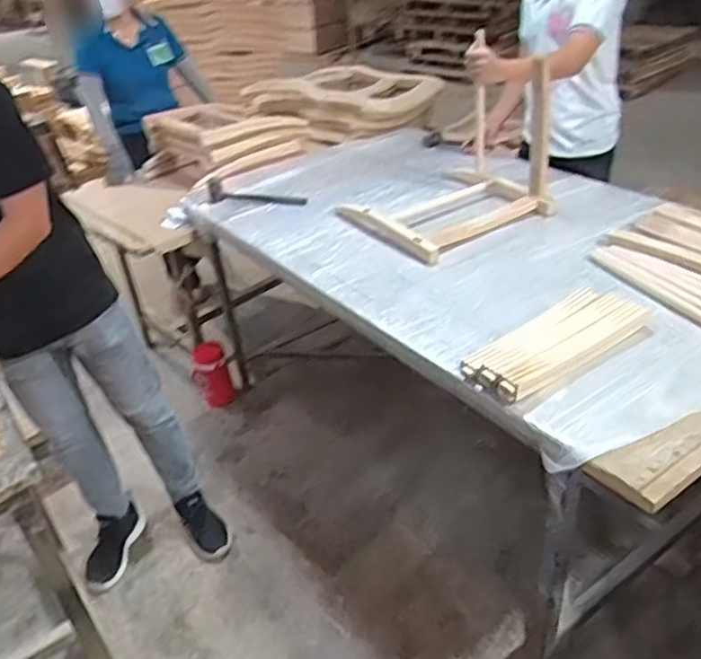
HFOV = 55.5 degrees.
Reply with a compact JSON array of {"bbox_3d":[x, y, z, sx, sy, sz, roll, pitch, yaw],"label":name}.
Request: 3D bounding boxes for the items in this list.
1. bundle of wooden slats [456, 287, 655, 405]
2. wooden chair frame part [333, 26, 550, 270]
[{"bbox_3d":[0.425,0.017,1.296,0.416,0.045,0.183,-27,40,-24],"label":"bundle of wooden slats"},{"bbox_3d":[0.273,-0.495,1.759,0.463,0.435,0.367,-22,36,-25],"label":"wooden chair frame part"}]

